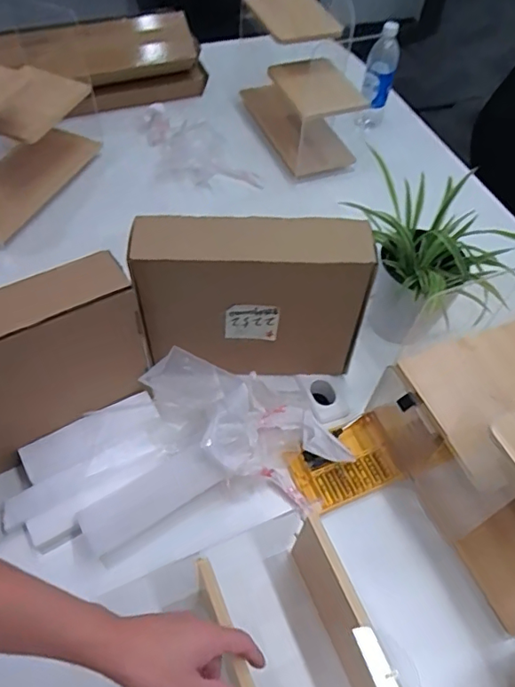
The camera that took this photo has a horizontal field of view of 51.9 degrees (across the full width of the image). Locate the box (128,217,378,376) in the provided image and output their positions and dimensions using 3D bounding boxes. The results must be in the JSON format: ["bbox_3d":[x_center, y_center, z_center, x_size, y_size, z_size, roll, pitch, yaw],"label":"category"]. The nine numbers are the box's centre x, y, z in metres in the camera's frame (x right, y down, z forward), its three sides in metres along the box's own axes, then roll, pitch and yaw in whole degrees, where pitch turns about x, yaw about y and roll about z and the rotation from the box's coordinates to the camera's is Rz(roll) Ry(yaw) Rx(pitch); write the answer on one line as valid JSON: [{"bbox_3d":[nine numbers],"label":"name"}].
[{"bbox_3d":[-0.009,-0.061,0.791,0.325,0.267,0.084,2,55,-3],"label":"box"}]

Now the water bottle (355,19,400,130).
[{"bbox_3d":[0.282,-0.614,1.229,0.064,0.234,0.073,18,56,8],"label":"water bottle"}]

